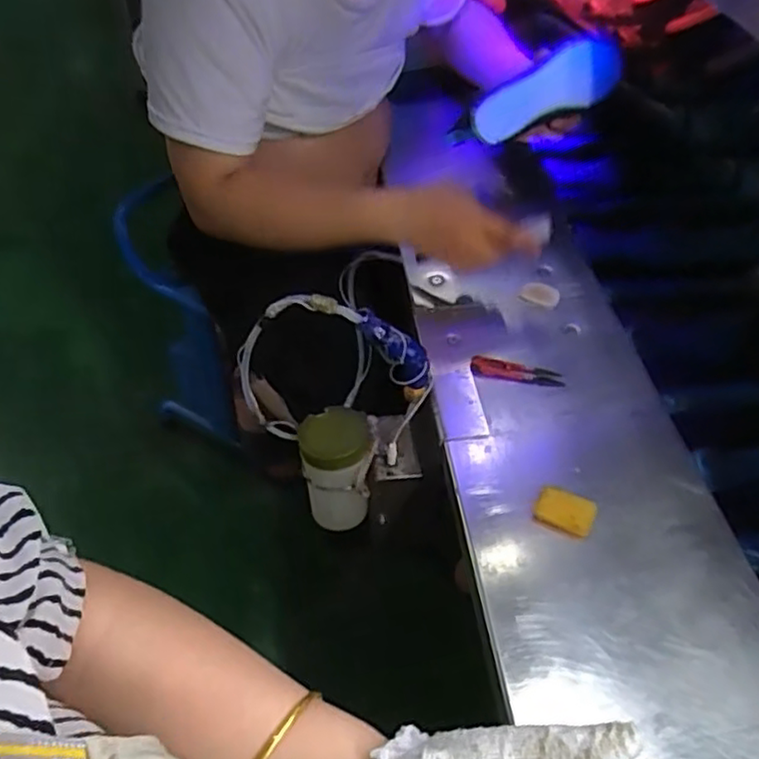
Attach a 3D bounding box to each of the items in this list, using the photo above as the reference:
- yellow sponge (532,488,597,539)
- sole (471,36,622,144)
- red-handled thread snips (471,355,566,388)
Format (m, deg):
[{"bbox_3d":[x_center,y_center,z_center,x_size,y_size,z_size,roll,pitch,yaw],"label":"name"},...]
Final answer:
[{"bbox_3d":[0.167,0.121,0.595,0.052,0.022,0.032,16,49,11],"label":"yellow sponge"},{"bbox_3d":[0.215,-0.363,0.829,0.210,0.073,0.028,-27,24,-3],"label":"sole"},{"bbox_3d":[0.150,-0.006,0.721,0.100,0.013,0.023,9,48,5],"label":"red-handled thread snips"}]

